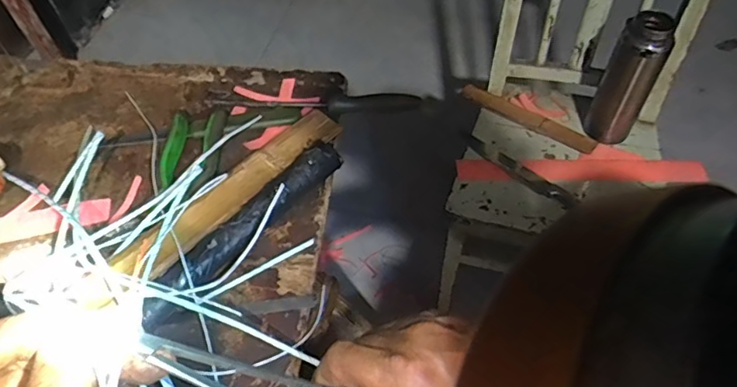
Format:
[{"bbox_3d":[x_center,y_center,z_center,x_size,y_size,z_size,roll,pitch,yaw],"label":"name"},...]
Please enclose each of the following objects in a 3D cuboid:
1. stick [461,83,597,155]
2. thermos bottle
[{"bbox_3d":[0.271,-0.132,0.910,0.243,0.020,0.029,33,62,23],"label":"stick"},{"bbox_3d":[0.403,-0.174,0.827,0.068,0.242,0.082,20,57,15],"label":"thermos bottle"}]

